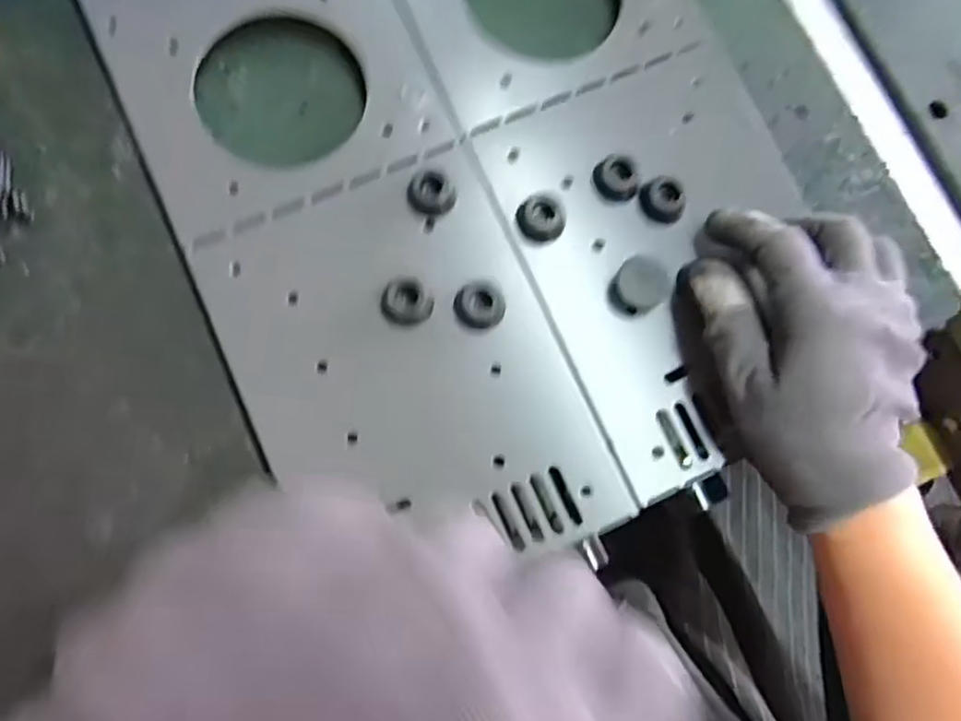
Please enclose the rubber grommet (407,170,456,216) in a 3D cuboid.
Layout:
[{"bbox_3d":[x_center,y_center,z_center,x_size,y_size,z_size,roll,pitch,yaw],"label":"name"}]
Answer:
[{"bbox_3d":[-0.024,-0.083,0.341,0.023,0.012,0.019,21,80,1],"label":"rubber grommet"}]

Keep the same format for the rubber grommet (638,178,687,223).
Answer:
[{"bbox_3d":[0.093,-0.081,0.349,0.021,0.015,0.019,10,80,-1],"label":"rubber grommet"}]

